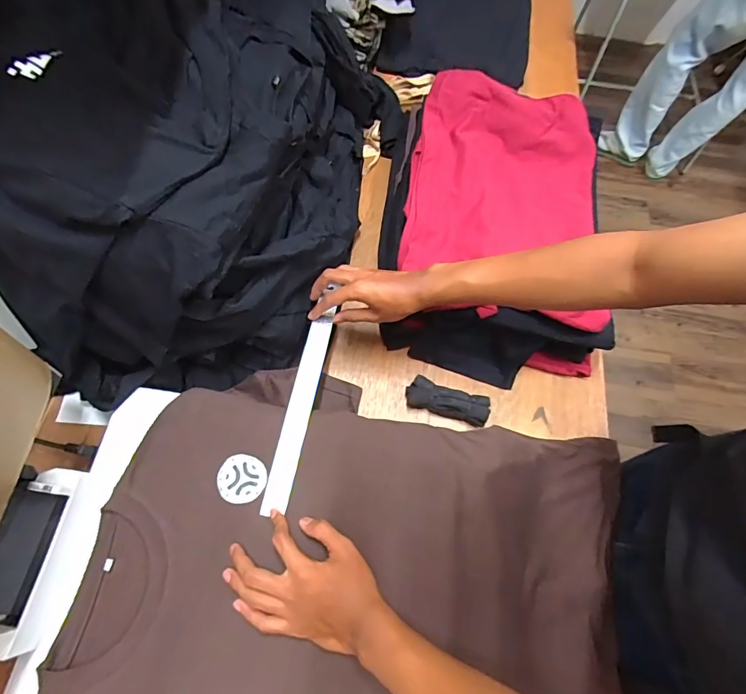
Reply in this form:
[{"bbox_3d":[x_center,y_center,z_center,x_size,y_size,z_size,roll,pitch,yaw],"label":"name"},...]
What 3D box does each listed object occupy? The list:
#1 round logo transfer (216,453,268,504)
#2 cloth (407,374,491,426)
[{"bbox_3d":[-0.160,0.160,0.511,0.058,0.004,0.055,1,67,-2],"label":"round logo transfer"},{"bbox_3d":[0.115,0.084,0.655,0.125,0.036,0.045,16,67,4],"label":"cloth"}]

